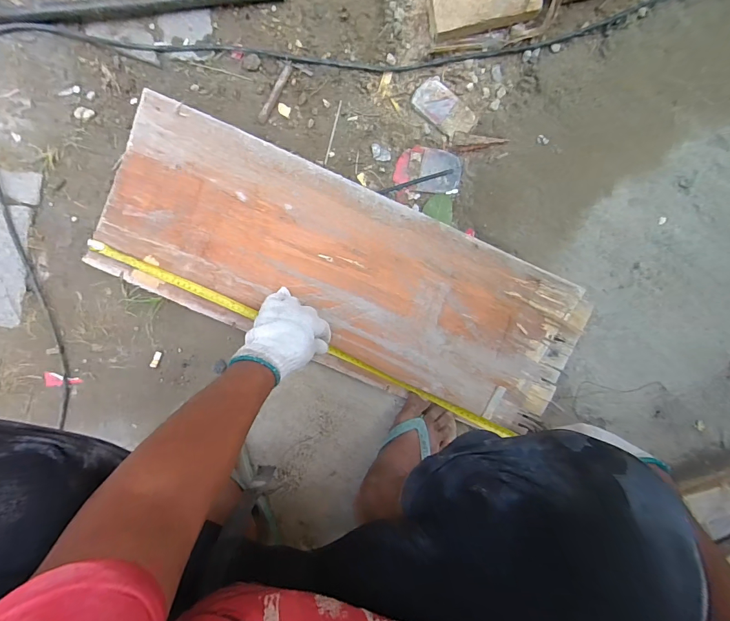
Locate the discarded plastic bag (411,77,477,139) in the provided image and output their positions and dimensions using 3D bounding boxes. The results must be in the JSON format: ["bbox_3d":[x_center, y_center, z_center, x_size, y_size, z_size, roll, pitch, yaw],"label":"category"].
[{"bbox_3d":[0.139,-0.349,0.647,0.110,0.006,0.063,40,93,-8],"label":"discarded plastic bag"}]

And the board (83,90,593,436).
[{"bbox_3d":[-0.029,-0.053,0.643,0.826,0.023,0.297,23,95,-3],"label":"board"}]

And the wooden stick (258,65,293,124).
[{"bbox_3d":[-0.153,-0.366,0.631,0.014,0.008,0.100,31,94,-8],"label":"wooden stick"}]

